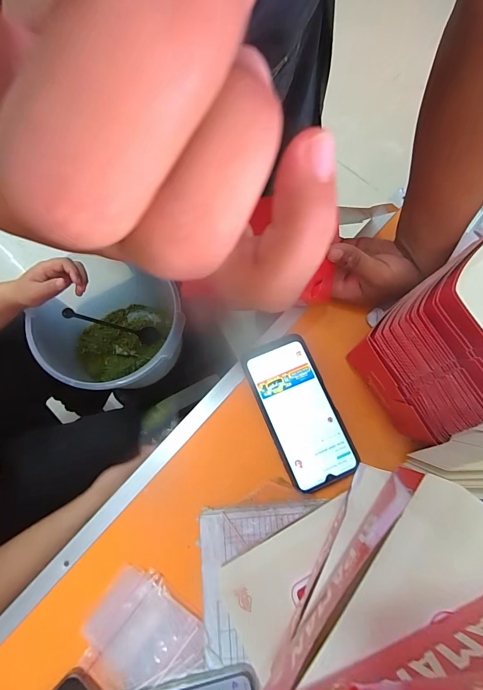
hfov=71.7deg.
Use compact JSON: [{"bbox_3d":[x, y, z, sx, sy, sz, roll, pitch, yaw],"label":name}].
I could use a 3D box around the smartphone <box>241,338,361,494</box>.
[{"bbox_3d":[0.063,0.071,0.373,0.077,0.006,0.164,-22,77,-6],"label":"smartphone"}]

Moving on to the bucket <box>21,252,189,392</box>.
[{"bbox_3d":[-0.226,-0.022,0.662,0.246,0.234,0.210,-15,76,-4],"label":"bucket"}]

